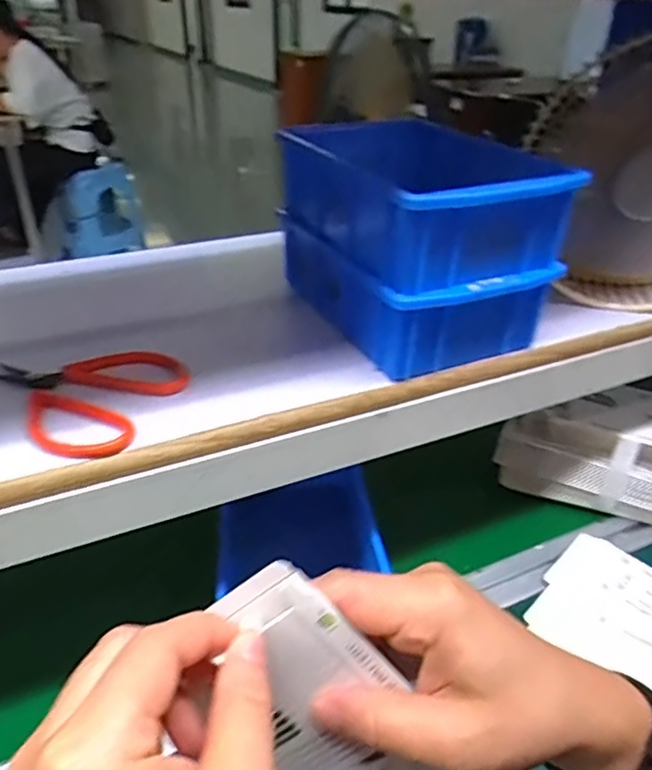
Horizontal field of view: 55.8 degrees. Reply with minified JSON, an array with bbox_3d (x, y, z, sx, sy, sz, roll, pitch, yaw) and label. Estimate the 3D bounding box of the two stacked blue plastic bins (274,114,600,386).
[{"bbox_3d":[0.064,-0.106,0.450,0.134,0.125,0.184,-15,36,-24],"label":"two stacked blue plastic bins"}]

